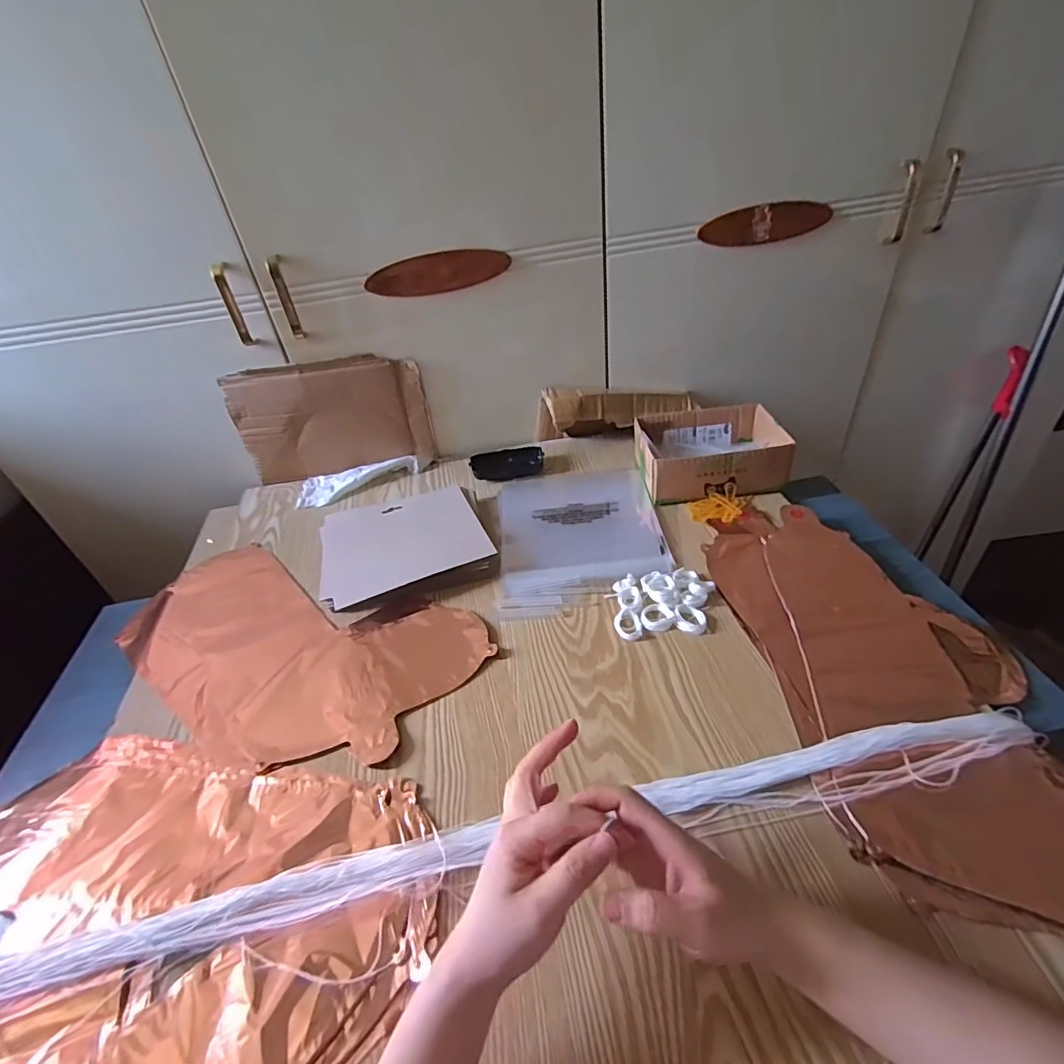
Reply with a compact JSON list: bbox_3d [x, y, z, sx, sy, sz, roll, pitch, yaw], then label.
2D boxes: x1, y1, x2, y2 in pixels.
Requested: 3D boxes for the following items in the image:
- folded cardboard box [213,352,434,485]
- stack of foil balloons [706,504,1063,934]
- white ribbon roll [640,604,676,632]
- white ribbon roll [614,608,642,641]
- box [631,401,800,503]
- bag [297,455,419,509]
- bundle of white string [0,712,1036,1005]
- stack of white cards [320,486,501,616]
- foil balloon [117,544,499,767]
[{"bbox_3d":[-0.292,-0.165,0.803,0.270,0.173,0.026,-9,39,-2],"label":"folded cardboard box"},{"bbox_3d":[0.330,0.120,0.501,0.223,0.016,0.429,-8,39,0],"label":"stack of foil balloons"},{"bbox_3d":[0.131,0.090,0.565,0.032,0.006,0.032,-5,39,4],"label":"white ribbon roll"},{"bbox_3d":[0.100,0.097,0.563,0.028,0.006,0.037,-2,39,7],"label":"white ribbon roll"},{"bbox_3d":[0.243,-0.108,0.742,0.183,0.066,0.138,-5,39,2],"label":"box"},{"bbox_3d":[-0.272,-0.090,0.834,0.182,0.024,0.075,-22,41,-16],"label":"bag"},{"bbox_3d":[0.013,0.227,0.404,0.776,0.030,0.039,-12,39,-5],"label":"bundle of white string"},{"bbox_3d":[-0.161,0.011,0.685,0.198,0.030,0.166,-16,40,-9],"label":"stack of white cards"},{"bbox_3d":[-0.273,0.127,0.593,0.424,0.028,0.219,15,45,21],"label":"foil balloon"}]

